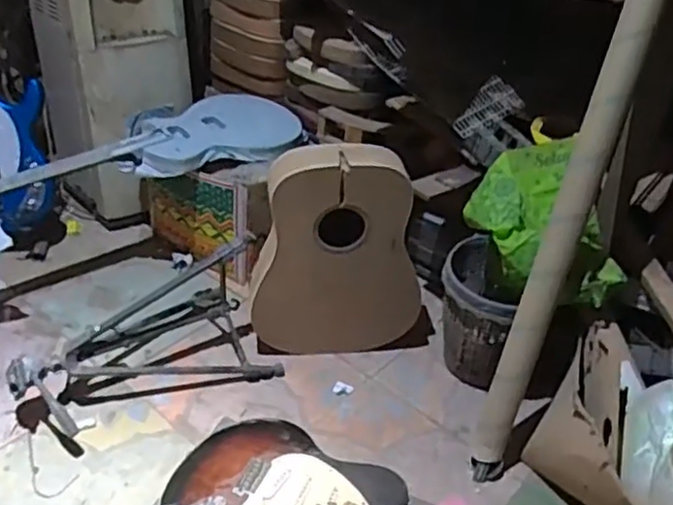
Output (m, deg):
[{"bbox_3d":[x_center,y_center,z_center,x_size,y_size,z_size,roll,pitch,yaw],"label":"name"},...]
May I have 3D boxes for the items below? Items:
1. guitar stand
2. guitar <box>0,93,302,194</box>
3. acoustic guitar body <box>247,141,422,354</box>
[{"bbox_3d":[-0.416,0.158,1.417,0.529,0.257,0.283,-15,41,-26],"label":"guitar stand"},{"bbox_3d":[-0.532,-0.249,1.608,0.915,0.081,0.293,-13,40,-24],"label":"guitar"},{"bbox_3d":[0.008,0.016,1.453,0.371,0.499,0.091,0,37,-9],"label":"acoustic guitar body"}]

